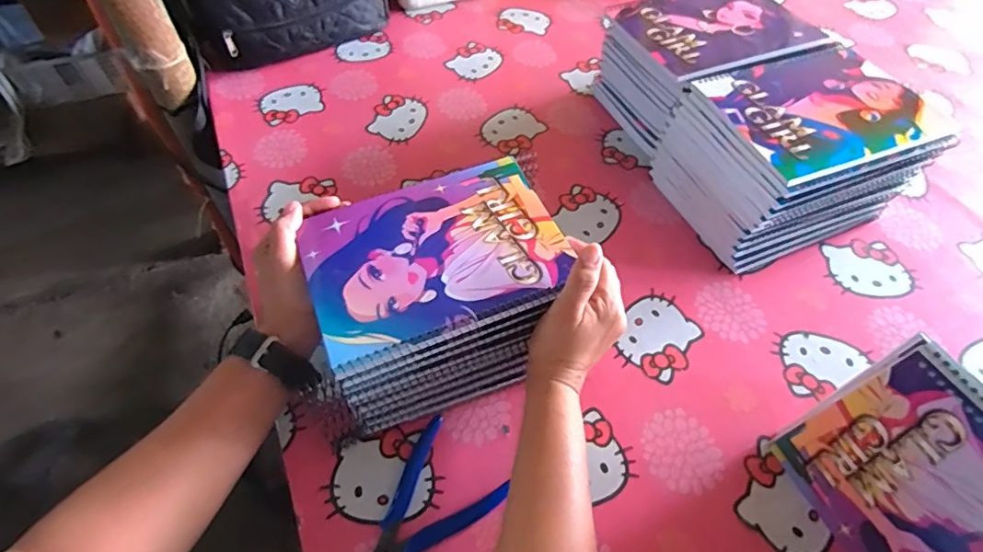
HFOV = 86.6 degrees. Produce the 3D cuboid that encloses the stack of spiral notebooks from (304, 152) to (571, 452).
[{"bbox_3d":[-0.050,0.016,0.441,0.208,0.098,0.157,-16,57,-13],"label":"stack of spiral notebooks"}]

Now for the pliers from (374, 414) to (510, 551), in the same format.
[{"bbox_3d":[-0.051,0.179,0.398,0.082,0.011,0.116,35,61,21],"label":"pliers"}]

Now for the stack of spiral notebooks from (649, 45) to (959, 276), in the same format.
[{"bbox_3d":[0.303,-0.121,0.537,0.196,0.123,0.151,-17,57,-13],"label":"stack of spiral notebooks"}]

